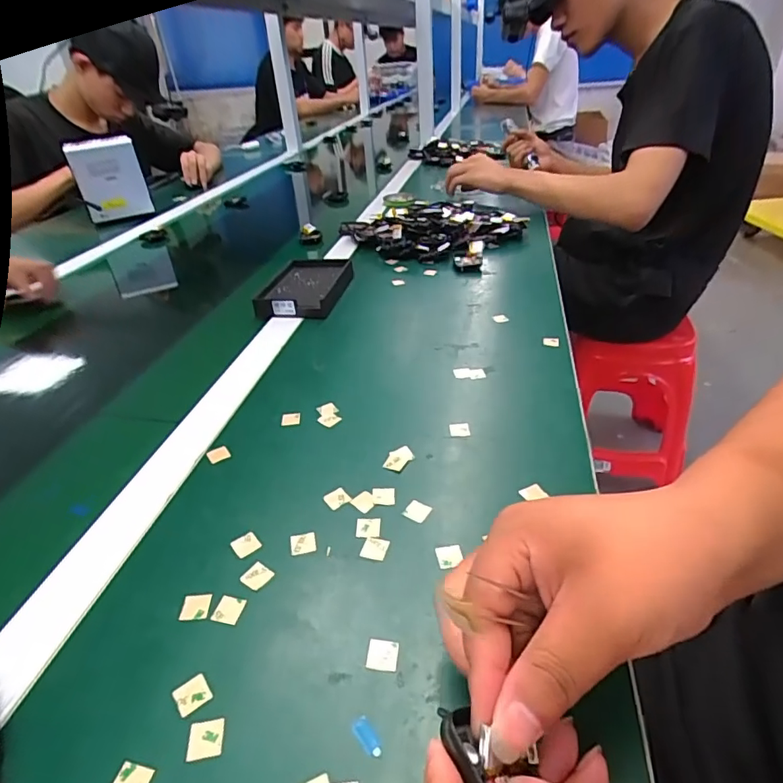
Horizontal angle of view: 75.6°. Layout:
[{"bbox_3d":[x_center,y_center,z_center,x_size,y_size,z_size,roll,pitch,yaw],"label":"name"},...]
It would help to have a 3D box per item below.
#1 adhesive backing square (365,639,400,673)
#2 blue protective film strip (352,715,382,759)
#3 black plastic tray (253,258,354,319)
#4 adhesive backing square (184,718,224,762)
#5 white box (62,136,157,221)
[{"bbox_3d":[-0.005,0.137,0.263,0.016,0.004,0.016,3,33,8],"label":"adhesive backing square"},{"bbox_3d":[-0.011,0.157,0.231,0.008,0.004,0.018,-26,40,-29],"label":"blue protective film strip"},{"bbox_3d":[-0.108,-0.134,0.647,0.096,0.026,0.134,2,35,10],"label":"black plastic tray"},{"bbox_3d":[-0.086,0.161,0.235,0.016,0.004,0.015,-7,36,-5],"label":"adhesive backing square"},{"bbox_3d":[-0.563,-0.426,1.015,0.122,0.146,0.039,-24,49,-23],"label":"white box"}]

